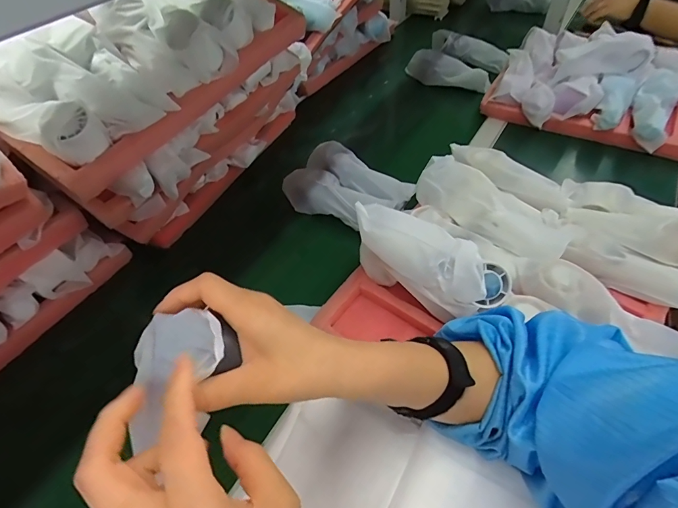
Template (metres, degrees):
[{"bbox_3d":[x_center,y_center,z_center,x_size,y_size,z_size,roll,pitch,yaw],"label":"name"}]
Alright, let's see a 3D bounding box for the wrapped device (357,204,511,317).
[{"bbox_3d":[0.101,0.005,0.435,0.182,0.055,0.062,32,57,7],"label":"wrapped device"}]

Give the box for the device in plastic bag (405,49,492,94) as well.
[{"bbox_3d":[0.245,-0.411,0.859,0.193,0.064,0.041,35,60,29],"label":"device in plastic bag"}]

